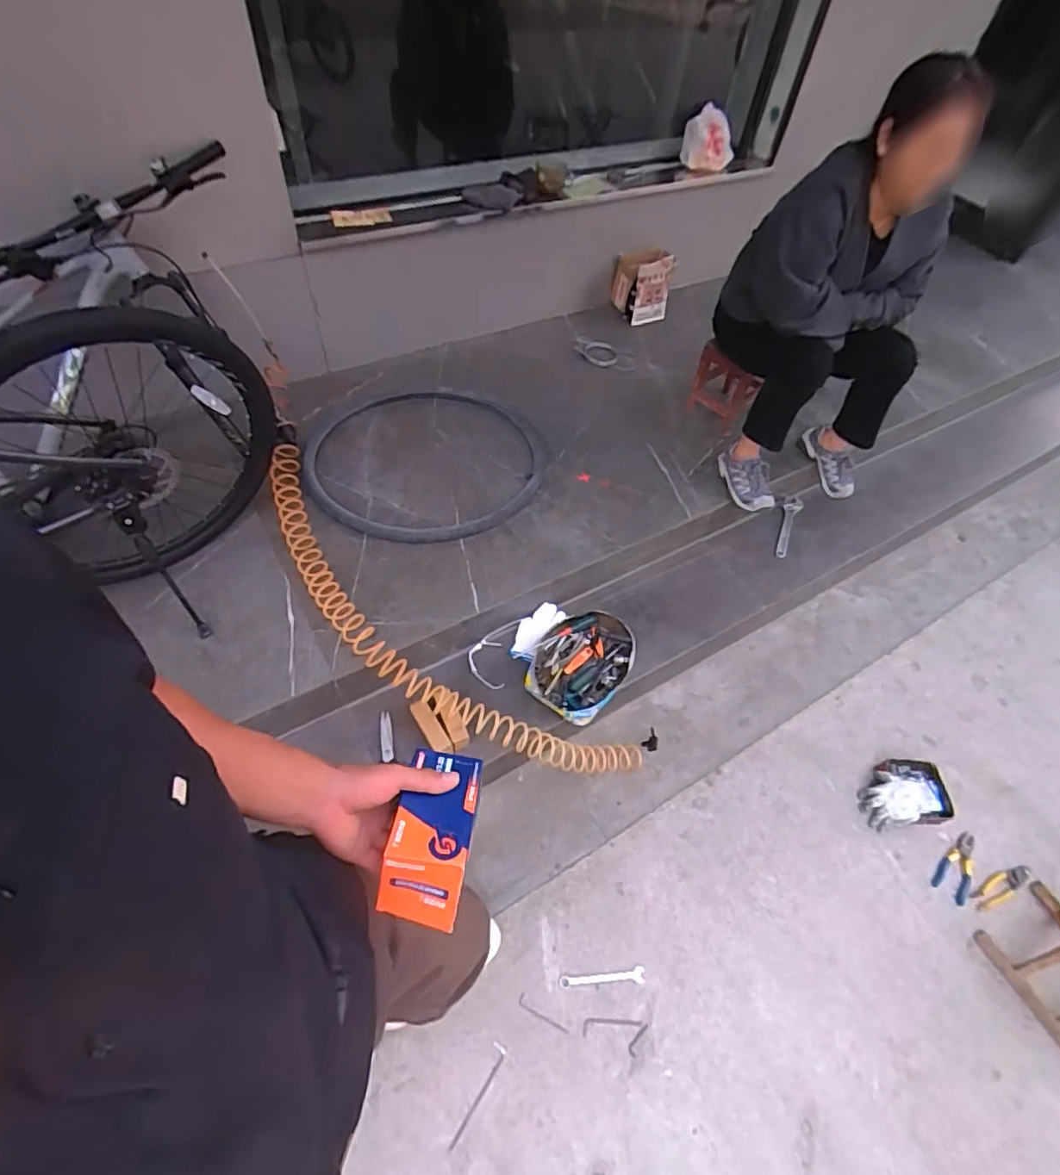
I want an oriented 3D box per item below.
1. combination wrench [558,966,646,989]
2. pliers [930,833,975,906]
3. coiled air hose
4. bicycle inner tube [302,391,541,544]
[{"bbox_3d":[0.160,0.868,1.306,0.192,0.009,0.031,-2,55,-3],"label":"combination wrench"},{"bbox_3d":[1.083,0.700,1.480,0.085,0.014,0.174,34,61,20],"label":"pliers"},{"bbox_3d":[-0.295,0.114,1.533,1.332,0.112,0.405,40,34,6],"label":"coiled air hose"},{"bbox_3d":[-0.321,-0.400,1.800,0.709,0.051,0.640,3,53,-6],"label":"bicycle inner tube"}]

